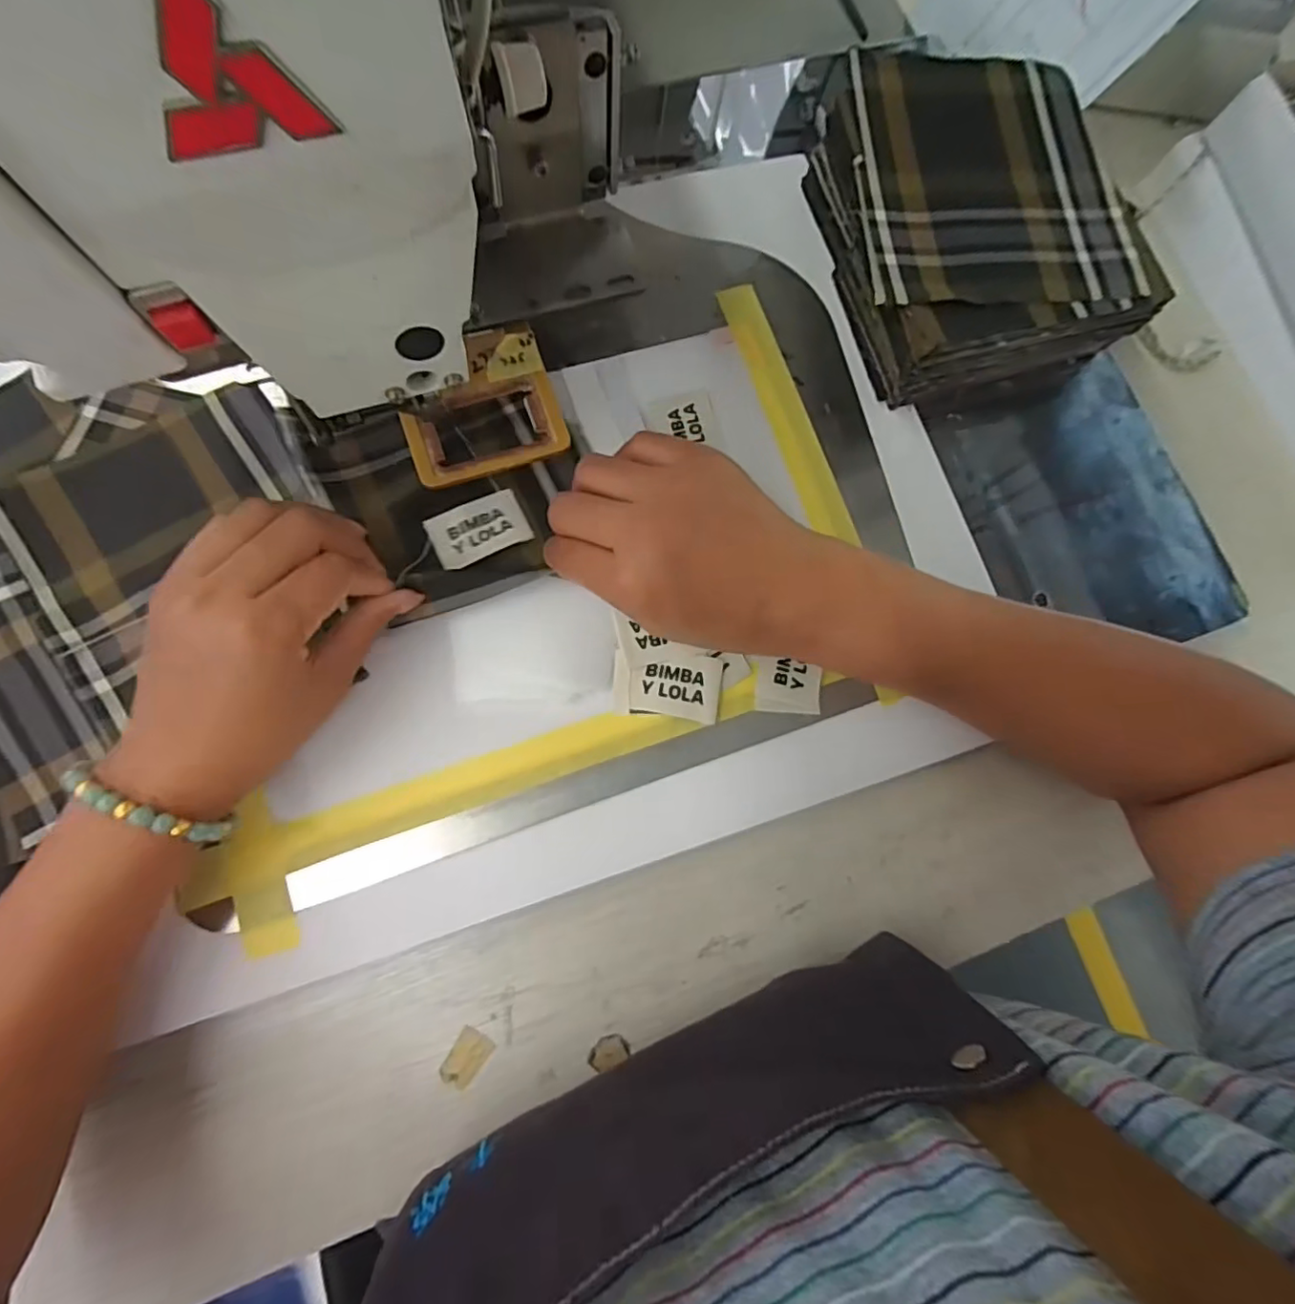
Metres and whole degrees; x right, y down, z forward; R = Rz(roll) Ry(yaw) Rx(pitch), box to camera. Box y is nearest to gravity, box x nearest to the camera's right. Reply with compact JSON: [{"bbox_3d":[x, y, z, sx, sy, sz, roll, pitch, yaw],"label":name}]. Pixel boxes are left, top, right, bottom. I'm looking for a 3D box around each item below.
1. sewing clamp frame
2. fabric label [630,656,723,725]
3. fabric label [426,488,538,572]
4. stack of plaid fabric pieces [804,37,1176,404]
[{"bbox_3d":[-0.085,-0.119,0.316,0.083,0.008,0.049,-19,84,-9],"label":"sewing clamp frame"},{"bbox_3d":[0.015,0.018,0.310,0.046,0.007,0.033,7,79,-3],"label":"fabric label"},{"bbox_3d":[-0.090,-0.066,0.317,0.049,0.004,0.034,-25,74,-8],"label":"fabric label"},{"bbox_3d":[0.185,-0.253,0.353,0.158,0.054,0.186,-14,80,-7],"label":"stack of plaid fabric pieces"}]

